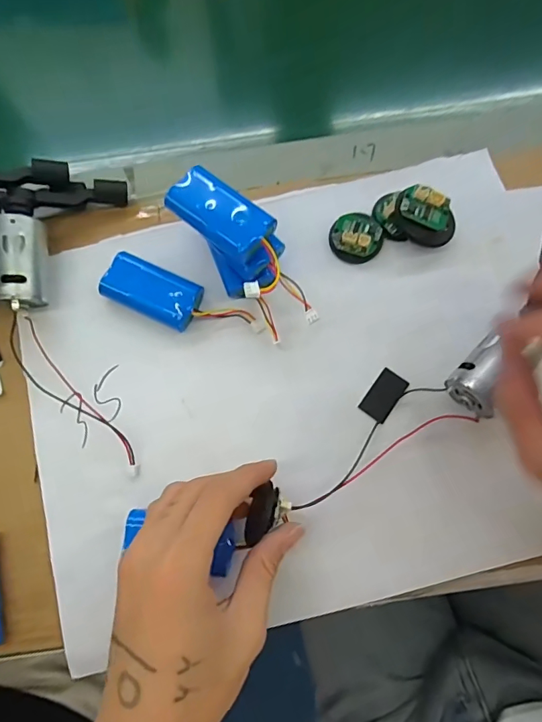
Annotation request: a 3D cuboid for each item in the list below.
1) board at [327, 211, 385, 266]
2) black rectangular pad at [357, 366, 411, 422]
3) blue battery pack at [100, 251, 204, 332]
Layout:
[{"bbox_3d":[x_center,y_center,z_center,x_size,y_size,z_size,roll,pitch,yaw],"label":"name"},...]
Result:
[{"bbox_3d":[0.063,-0.092,0.321,0.037,0.015,0.037,0,79,1],"label":"board"},{"bbox_3d":[0.078,0.024,0.303,0.020,0.004,0.035,37,82,7],"label":"black rectangular pad"},{"bbox_3d":[-0.084,-0.049,0.311,0.068,0.019,0.036,25,80,5],"label":"blue battery pack"}]

